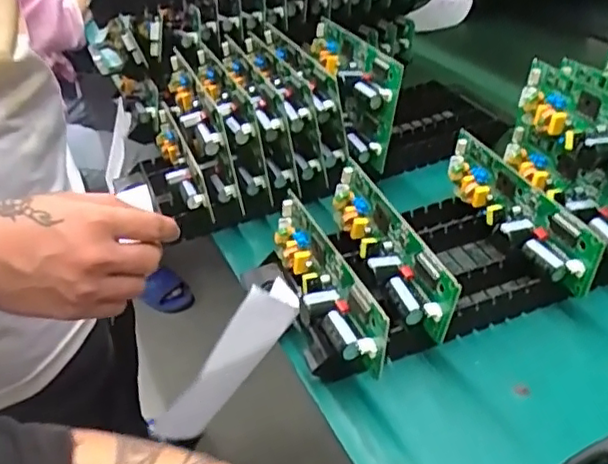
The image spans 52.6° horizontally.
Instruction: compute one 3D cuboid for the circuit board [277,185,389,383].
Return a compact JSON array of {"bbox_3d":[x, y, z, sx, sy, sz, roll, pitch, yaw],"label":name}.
[{"bbox_3d":[0.009,0.033,0.478,0.035,0.051,0.184,-16,37,-15],"label":"circuit board"}]

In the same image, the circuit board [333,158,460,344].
[{"bbox_3d":[0.065,0.013,0.509,0.035,0.056,0.177,-15,37,-14],"label":"circuit board"}]

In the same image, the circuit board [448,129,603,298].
[{"bbox_3d":[0.178,-0.019,0.532,0.039,0.052,0.184,-13,36,-11],"label":"circuit board"}]

